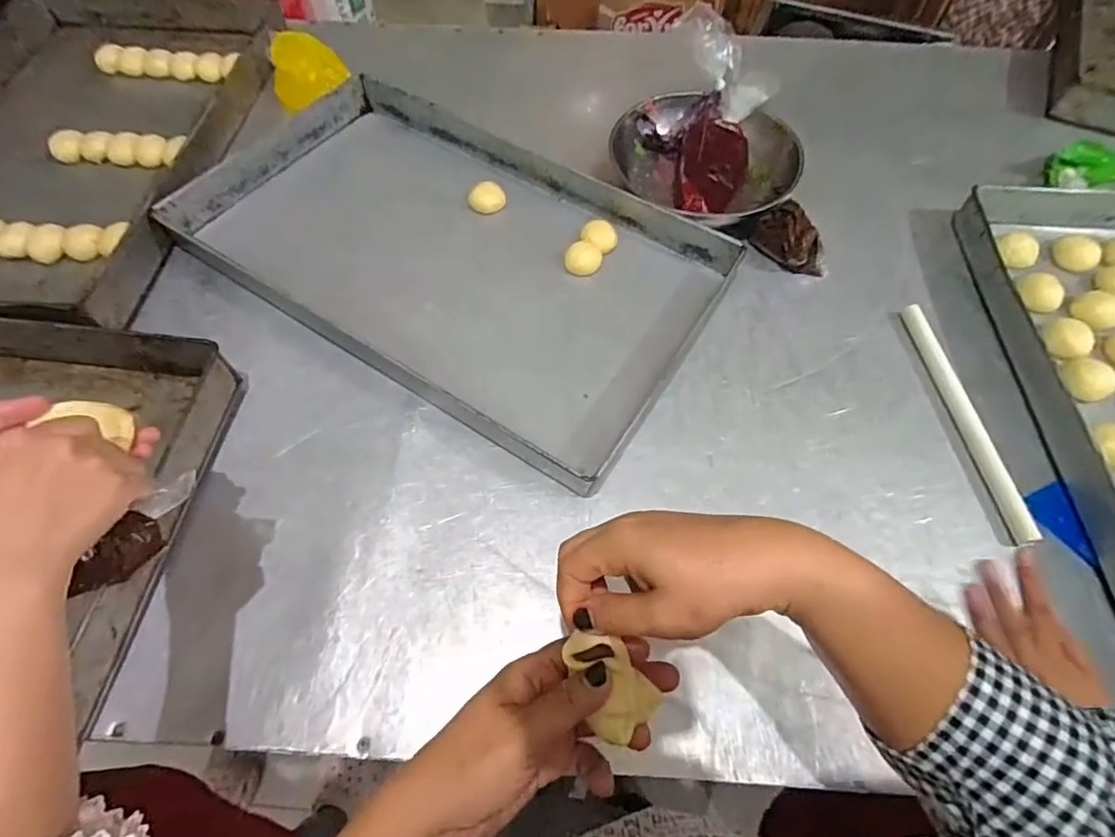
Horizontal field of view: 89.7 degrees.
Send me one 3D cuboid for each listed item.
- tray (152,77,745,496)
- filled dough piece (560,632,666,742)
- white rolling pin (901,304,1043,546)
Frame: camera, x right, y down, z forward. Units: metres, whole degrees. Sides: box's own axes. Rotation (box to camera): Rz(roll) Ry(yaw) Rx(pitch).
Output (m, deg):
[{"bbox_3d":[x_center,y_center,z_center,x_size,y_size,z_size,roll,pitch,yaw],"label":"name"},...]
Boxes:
[{"bbox_3d":[-0.130,-0.219,0.694,0.629,0.050,0.387,30,65,16],"label":"tray"},{"bbox_3d":[0.027,0.142,0.305,0.038,0.024,0.056,-36,67,-19],"label":"filled dough piece"},{"bbox_3d":[0.434,-0.008,0.598,0.022,0.017,0.288,-3,61,-2],"label":"white rolling pin"}]

